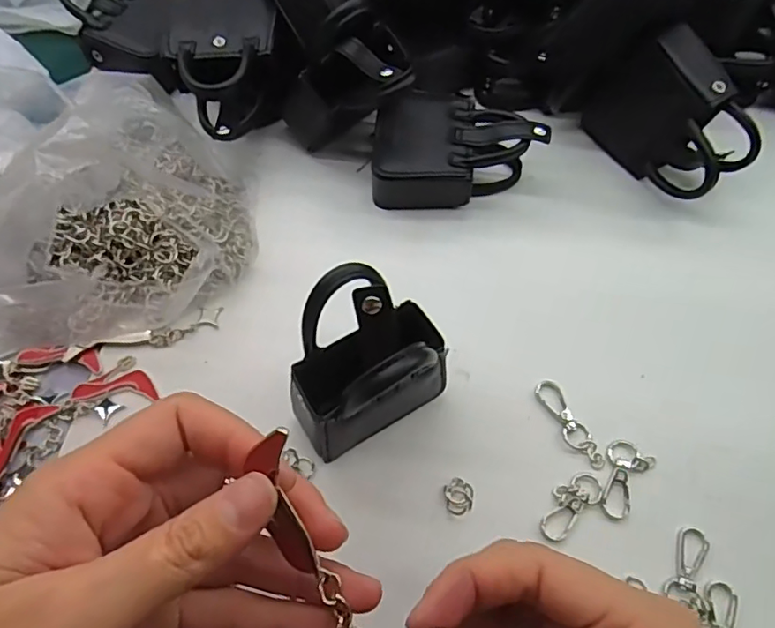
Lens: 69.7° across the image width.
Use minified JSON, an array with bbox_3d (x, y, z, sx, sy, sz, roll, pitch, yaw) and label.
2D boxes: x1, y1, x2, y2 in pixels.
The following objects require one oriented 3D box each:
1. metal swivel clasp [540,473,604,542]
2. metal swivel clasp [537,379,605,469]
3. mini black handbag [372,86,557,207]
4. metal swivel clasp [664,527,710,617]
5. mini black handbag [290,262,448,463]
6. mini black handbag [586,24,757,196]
[{"bbox_3d":[0.090,0.094,0.275,0.040,0.004,0.018,-38,68,-17],"label":"metal swivel clasp"},{"bbox_3d":[0.097,0.058,0.294,0.013,0.004,0.052,-24,65,-11],"label":"metal swivel clasp"},{"bbox_3d":[0.043,-0.107,0.362,0.108,0.043,0.070,-1,62,0],"label":"mini black handbag"},{"bbox_3d":[0.145,0.120,0.263,0.018,0.005,0.035,24,65,13],"label":"metal swivel clasp"},{"bbox_3d":[-0.011,0.023,0.262,0.070,0.099,0.052,-33,67,-15],"label":"mini black handbag"},{"bbox_3d":[0.180,-0.126,0.353,0.049,0.070,0.100,-36,67,-16],"label":"mini black handbag"}]

